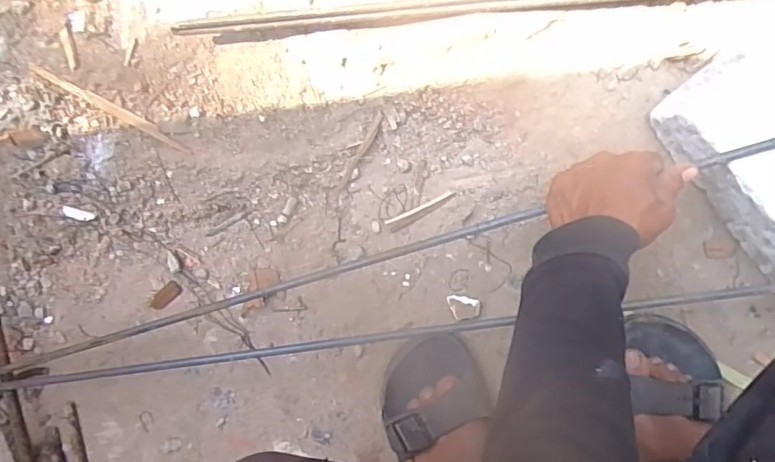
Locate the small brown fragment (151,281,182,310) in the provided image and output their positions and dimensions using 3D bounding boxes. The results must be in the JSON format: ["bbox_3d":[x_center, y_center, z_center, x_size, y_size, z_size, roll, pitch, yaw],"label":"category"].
[{"bbox_3d":[-0.246,0.073,0.599,0.041,0.007,0.016,-41,85,5],"label":"small brown fragment"}]

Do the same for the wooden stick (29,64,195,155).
[{"bbox_3d":[-0.281,-0.124,0.550,0.173,0.008,0.011,29,93,-6],"label":"wooden stick"}]

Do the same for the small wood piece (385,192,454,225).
[{"bbox_3d":[0.034,-0.024,0.573,0.076,0.010,0.006,-26,86,6],"label":"small wood piece"}]

